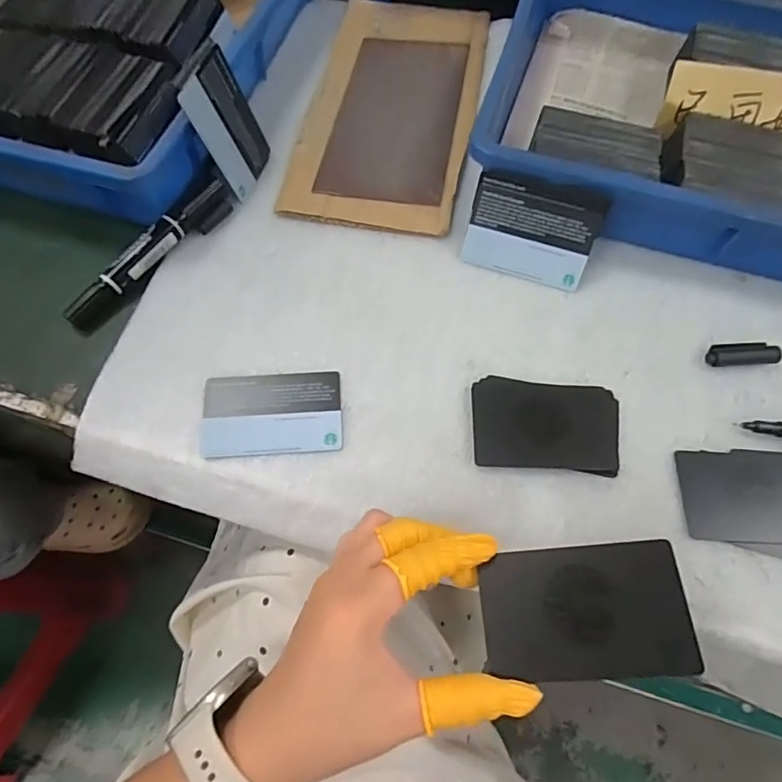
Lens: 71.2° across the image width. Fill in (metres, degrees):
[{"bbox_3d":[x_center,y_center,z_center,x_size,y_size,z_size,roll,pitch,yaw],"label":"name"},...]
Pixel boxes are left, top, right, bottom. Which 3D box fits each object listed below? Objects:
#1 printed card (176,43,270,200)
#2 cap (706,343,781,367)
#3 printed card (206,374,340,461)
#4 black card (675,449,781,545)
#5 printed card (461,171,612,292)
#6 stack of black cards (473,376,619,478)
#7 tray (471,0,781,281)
[{"bbox_3d":[-0.117,-0.192,0.398,0.004,0.086,0.063,7,63,21],"label":"printed card"},{"bbox_3d":[0.234,-0.024,0.364,0.046,0.011,0.016,-2,66,-2],"label":"cap"},{"bbox_3d":[-0.074,0.014,0.341,0.085,0.004,0.054,-4,66,-3],"label":"printed card"},{"bbox_3d":[0.234,0.063,0.326,0.117,0.006,0.055,3,66,0],"label":"black card"},{"bbox_3d":[0.098,-0.111,0.381,0.086,0.064,0.004,17,25,6],"label":"printed card"},{"bbox_3d":[0.097,0.021,0.341,0.089,0.005,0.058,5,66,1],"label":"stack of black cards"},{"bbox_3d":[0.267,-0.205,0.417,0.374,0.063,0.256,15,67,6],"label":"tray"}]

